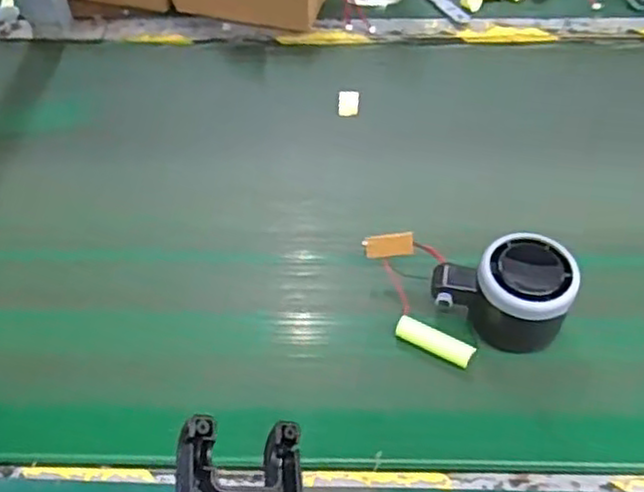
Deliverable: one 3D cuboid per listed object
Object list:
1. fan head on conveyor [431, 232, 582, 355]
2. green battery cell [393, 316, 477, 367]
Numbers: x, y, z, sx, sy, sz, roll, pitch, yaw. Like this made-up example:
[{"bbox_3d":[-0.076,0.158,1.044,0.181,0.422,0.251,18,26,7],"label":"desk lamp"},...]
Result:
[{"bbox_3d":[0.111,0.029,0.441,0.079,0.054,0.054,1,51,2],"label":"fan head on conveyor"},{"bbox_3d":[0.070,0.061,0.444,0.049,0.013,0.013,23,55,18],"label":"green battery cell"}]

